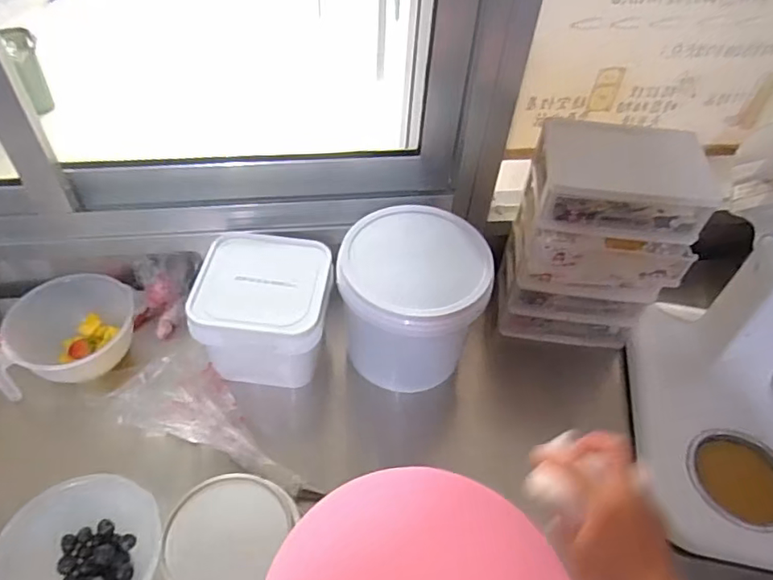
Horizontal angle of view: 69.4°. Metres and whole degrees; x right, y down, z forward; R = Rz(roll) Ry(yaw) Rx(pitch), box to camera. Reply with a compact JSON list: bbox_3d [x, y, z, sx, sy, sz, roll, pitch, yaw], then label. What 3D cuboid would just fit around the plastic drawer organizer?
[{"bbox_3d":[0.286,-0.059,0.780,0.196,0.298,0.150,9,49,4],"label":"plastic drawer organizer"}]

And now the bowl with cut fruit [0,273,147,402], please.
[{"bbox_3d":[-0.429,0.060,0.751,0.182,0.081,0.147,-17,52,-18],"label":"bowl with cut fruit"}]

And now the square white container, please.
[{"bbox_3d":[-0.161,0.036,0.785,0.173,0.156,0.161,6,49,1],"label":"square white container"}]

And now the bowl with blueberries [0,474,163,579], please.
[{"bbox_3d":[-0.315,0.276,0.583,0.159,0.081,0.149,2,49,-2],"label":"bowl with blueberries"}]

